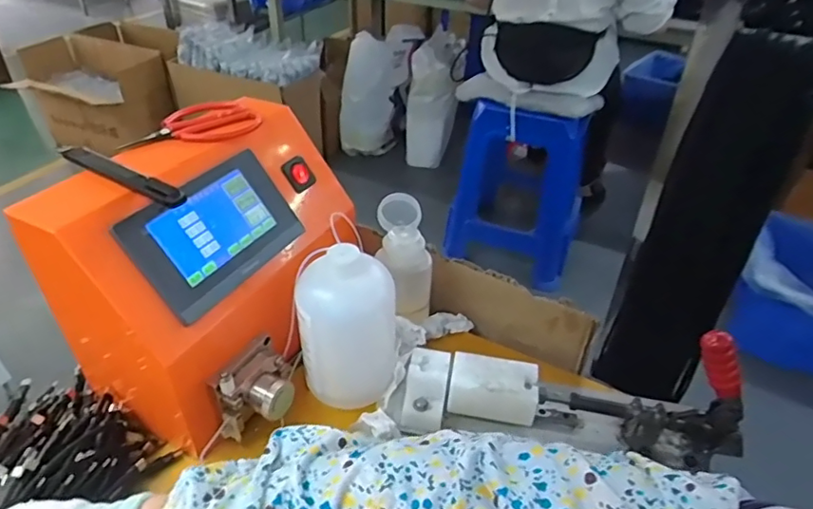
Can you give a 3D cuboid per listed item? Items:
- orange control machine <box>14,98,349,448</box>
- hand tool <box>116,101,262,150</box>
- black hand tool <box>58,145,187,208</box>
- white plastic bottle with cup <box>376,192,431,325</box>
[{"bbox_3d":[-0.151,0.009,0.470,0.174,0.186,0.250,17,40,18],"label":"orange control machine"},{"bbox_3d":[-0.187,-0.111,0.476,0.109,0.012,0.054,-21,43,-27],"label":"hand tool"},{"bbox_3d":[-0.205,-0.058,0.397,0.122,0.011,0.014,22,42,24],"label":"black hand tool"},{"bbox_3d":[-0.005,0.005,0.562,0.054,0.098,0.083,-5,38,-10],"label":"white plastic bottle with cup"}]

